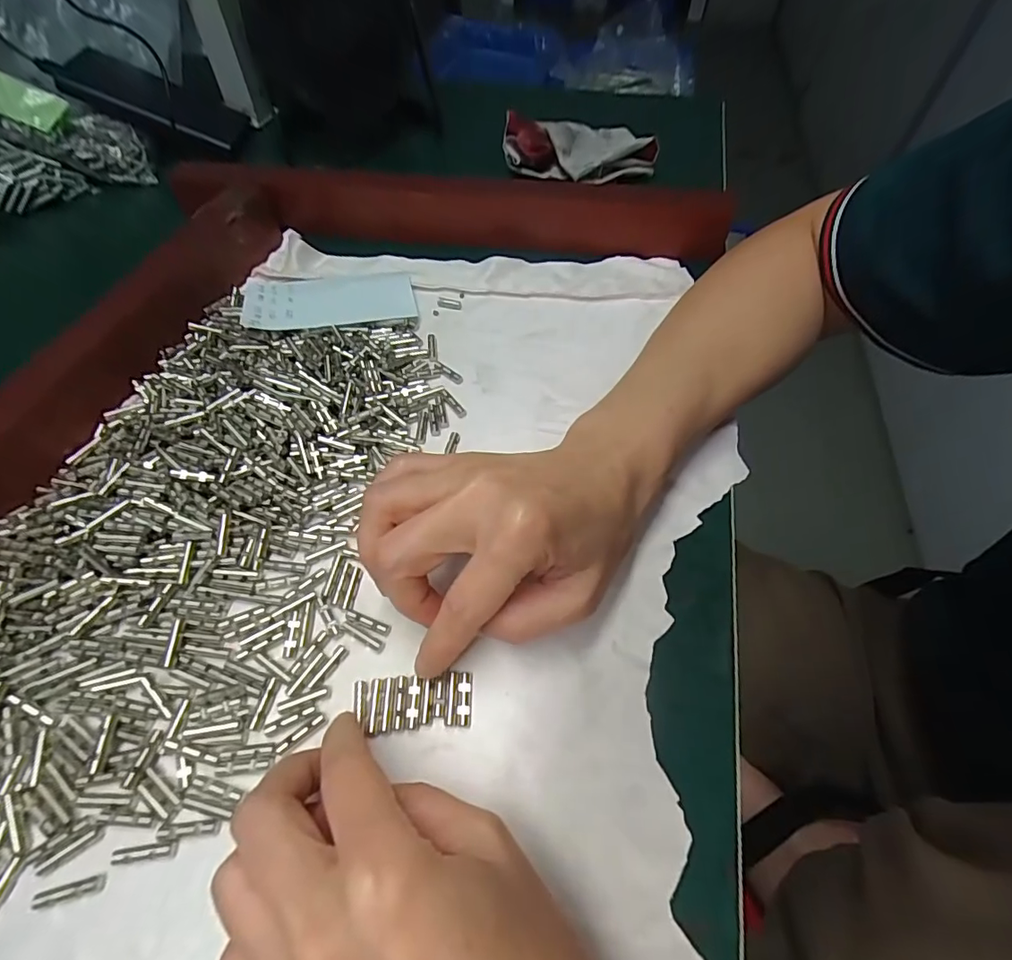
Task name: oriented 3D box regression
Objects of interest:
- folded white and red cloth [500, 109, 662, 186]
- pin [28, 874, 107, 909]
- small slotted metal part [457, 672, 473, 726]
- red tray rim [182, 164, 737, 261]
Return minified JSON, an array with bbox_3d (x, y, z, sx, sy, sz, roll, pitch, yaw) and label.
[{"bbox_3d":[0.059,-0.280,0.425,0.118,0.035,0.094,0,57,-2],"label":"folded white and red cloth"},{"bbox_3d":[-0.149,0.139,0.172,0.023,0.004,0.005,-11,58,-8],"label":"pin"},{"bbox_3d":[-0.017,0.087,0.204,0.006,0.004,0.020,1,57,-1],"label":"small slotted metal part"},{"bbox_3d":[-0.038,-0.194,0.361,0.386,0.042,0.030,5,57,2],"label":"red tray rim"}]

